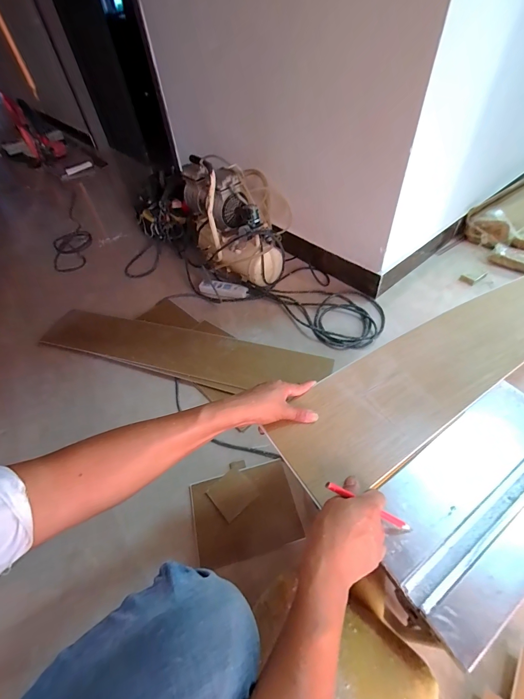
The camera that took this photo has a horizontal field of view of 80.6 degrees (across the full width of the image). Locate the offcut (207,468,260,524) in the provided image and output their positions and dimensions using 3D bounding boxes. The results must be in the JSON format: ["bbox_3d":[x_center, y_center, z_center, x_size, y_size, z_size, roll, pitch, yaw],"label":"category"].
[{"bbox_3d":[-0.070,0.345,0.739,0.095,0.008,0.088,-42,64,-8],"label":"offcut"}]

